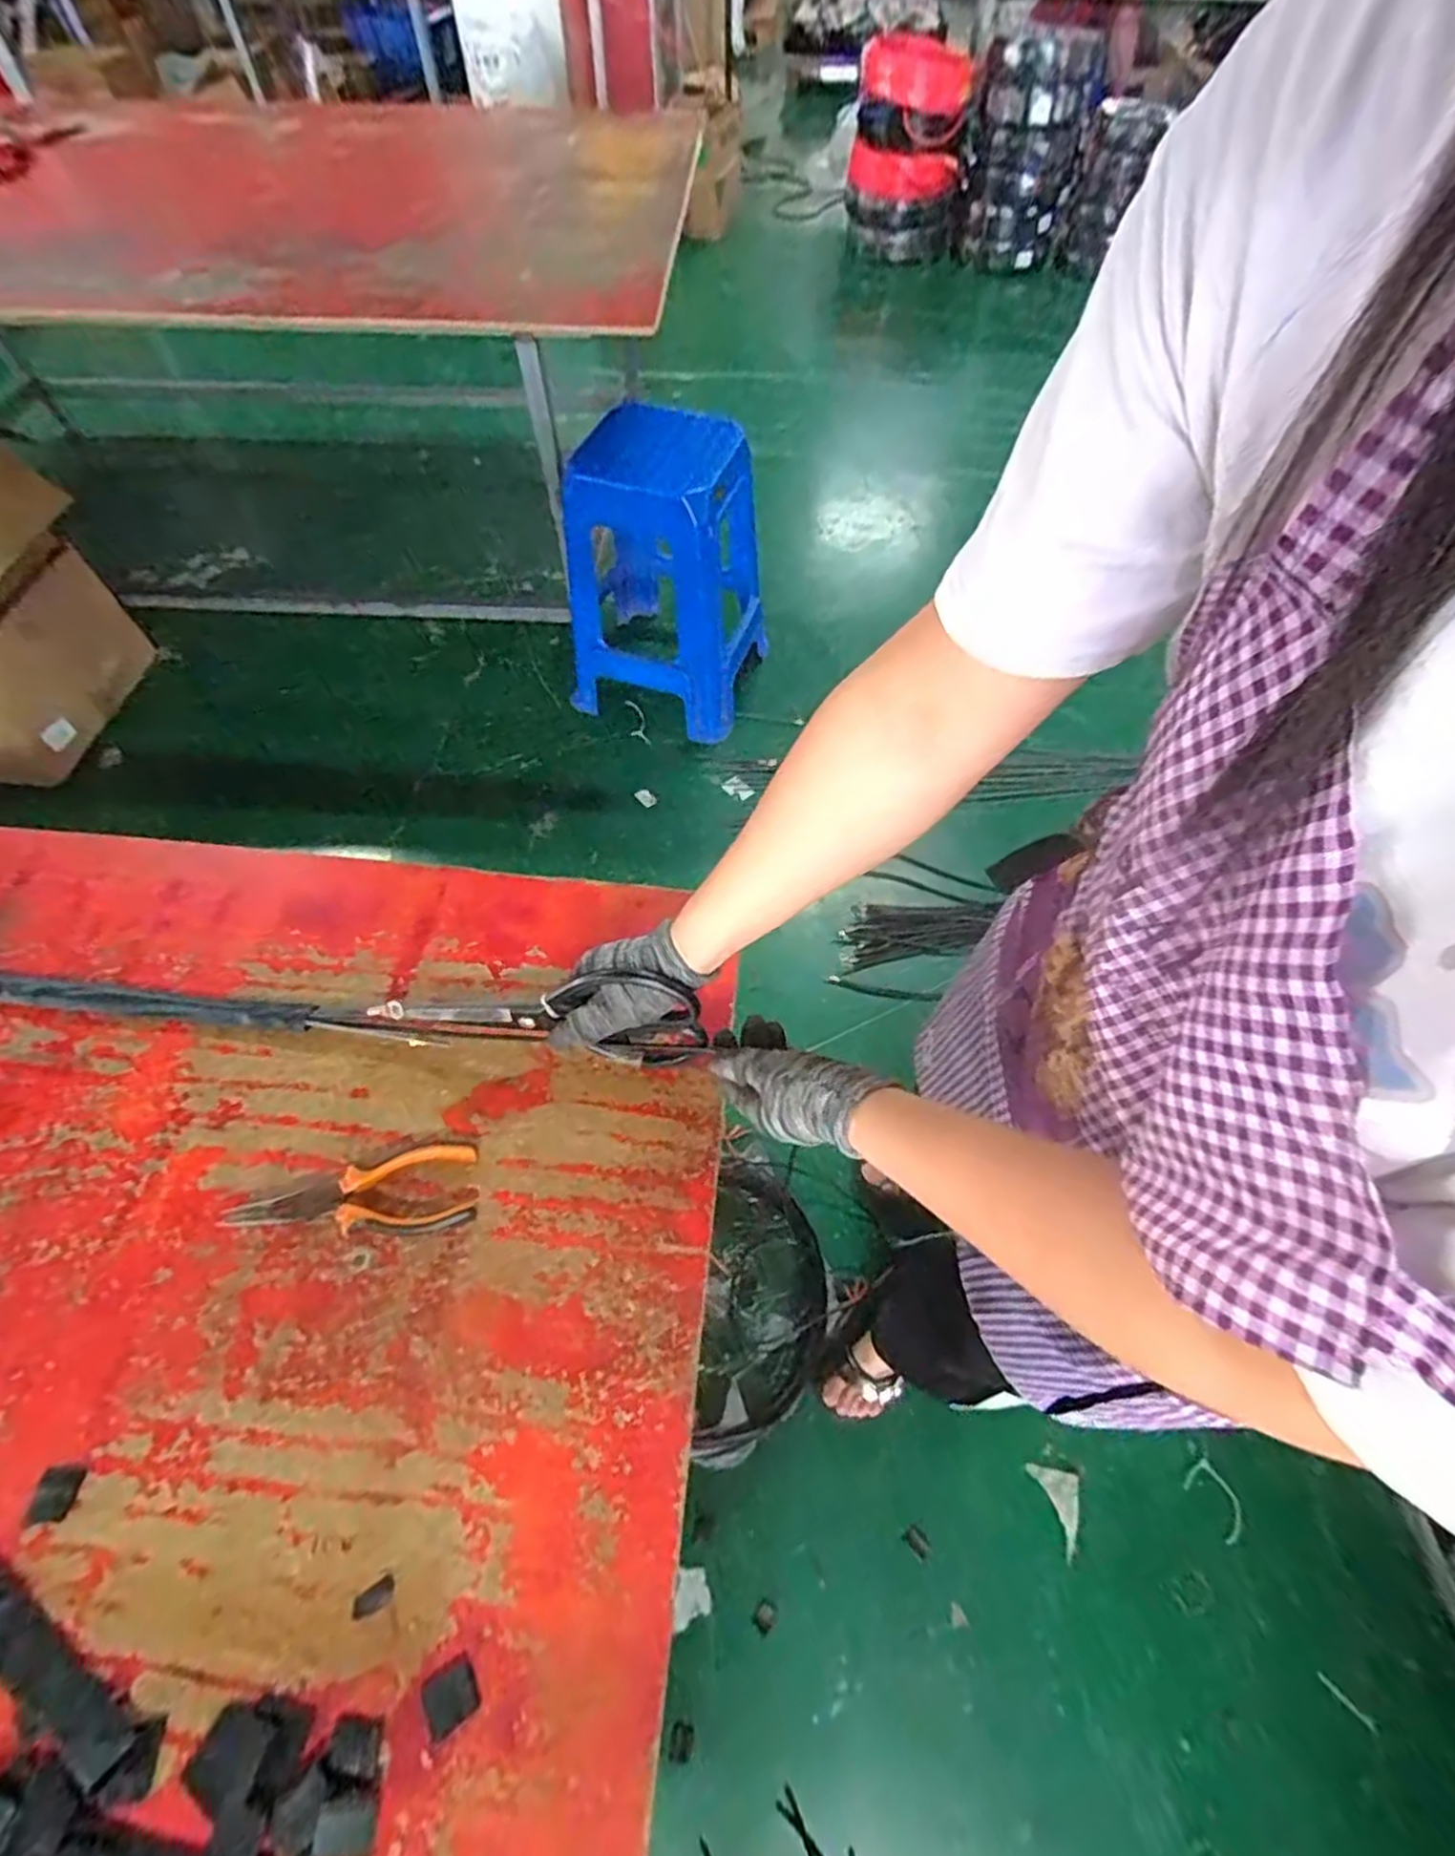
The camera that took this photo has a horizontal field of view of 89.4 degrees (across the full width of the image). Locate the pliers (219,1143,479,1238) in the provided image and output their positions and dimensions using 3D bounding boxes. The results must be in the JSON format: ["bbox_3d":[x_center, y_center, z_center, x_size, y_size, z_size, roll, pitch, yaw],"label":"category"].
[{"bbox_3d":[-0.252,0.189,0.494,0.161,0.023,0.056,-13,59,-8],"label":"pliers"}]

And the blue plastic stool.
[{"bbox_3d":[-0.134,-0.776,1.627,0.406,0.560,0.386,10,59,6],"label":"blue plastic stool"}]

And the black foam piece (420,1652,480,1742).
[{"bbox_3d":[-0.144,0.398,0.381,0.026,0.004,0.026,-25,62,-15],"label":"black foam piece"}]

